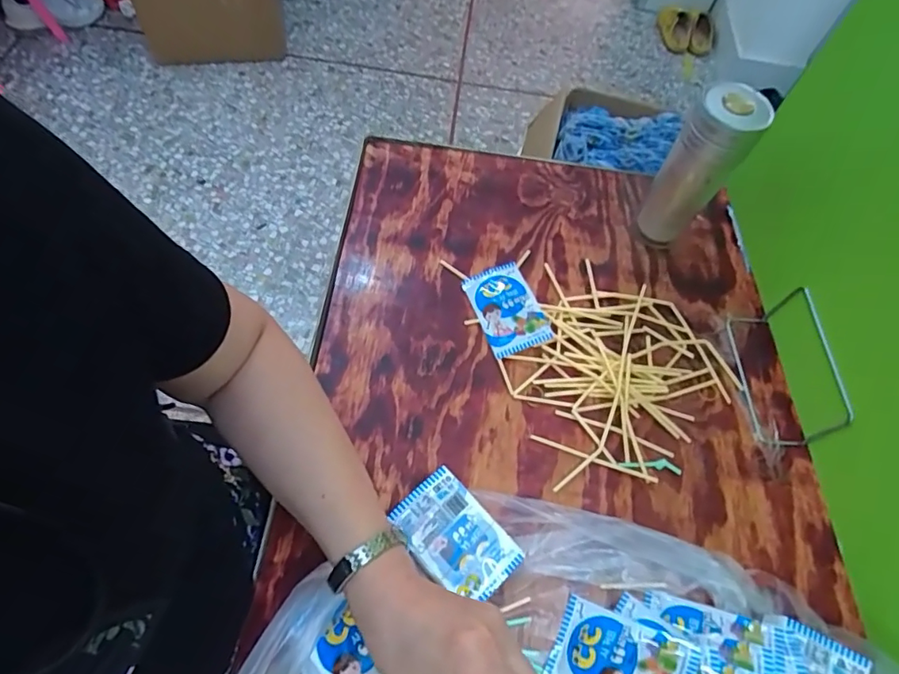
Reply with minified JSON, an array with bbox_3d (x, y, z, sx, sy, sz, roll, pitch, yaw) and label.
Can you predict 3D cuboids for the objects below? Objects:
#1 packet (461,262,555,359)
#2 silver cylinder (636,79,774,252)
[{"bbox_3d":[0.062,-0.032,0.576,0.066,0.016,0.107,-20,64,-14],"label":"packet"},{"bbox_3d":[0.263,-0.172,0.568,0.067,0.192,0.058,30,64,13],"label":"silver cylinder"}]

